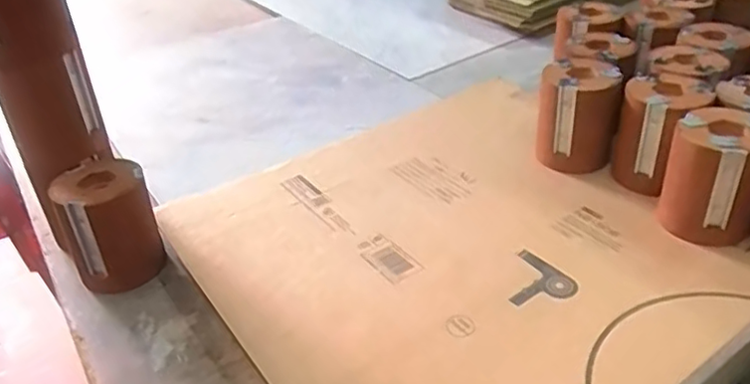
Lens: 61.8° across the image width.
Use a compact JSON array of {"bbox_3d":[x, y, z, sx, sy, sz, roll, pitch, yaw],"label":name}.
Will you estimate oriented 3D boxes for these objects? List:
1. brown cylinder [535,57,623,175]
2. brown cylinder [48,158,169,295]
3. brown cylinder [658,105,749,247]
[{"bbox_3d":[0.218,-0.081,0.676,0.082,0.102,0.081,7,38,18],"label":"brown cylinder"},{"bbox_3d":[-0.246,0.028,0.579,0.081,0.096,0.069,-24,39,-22],"label":"brown cylinder"},{"bbox_3d":[0.309,-0.015,0.566,0.076,0.097,0.082,19,43,31],"label":"brown cylinder"}]

